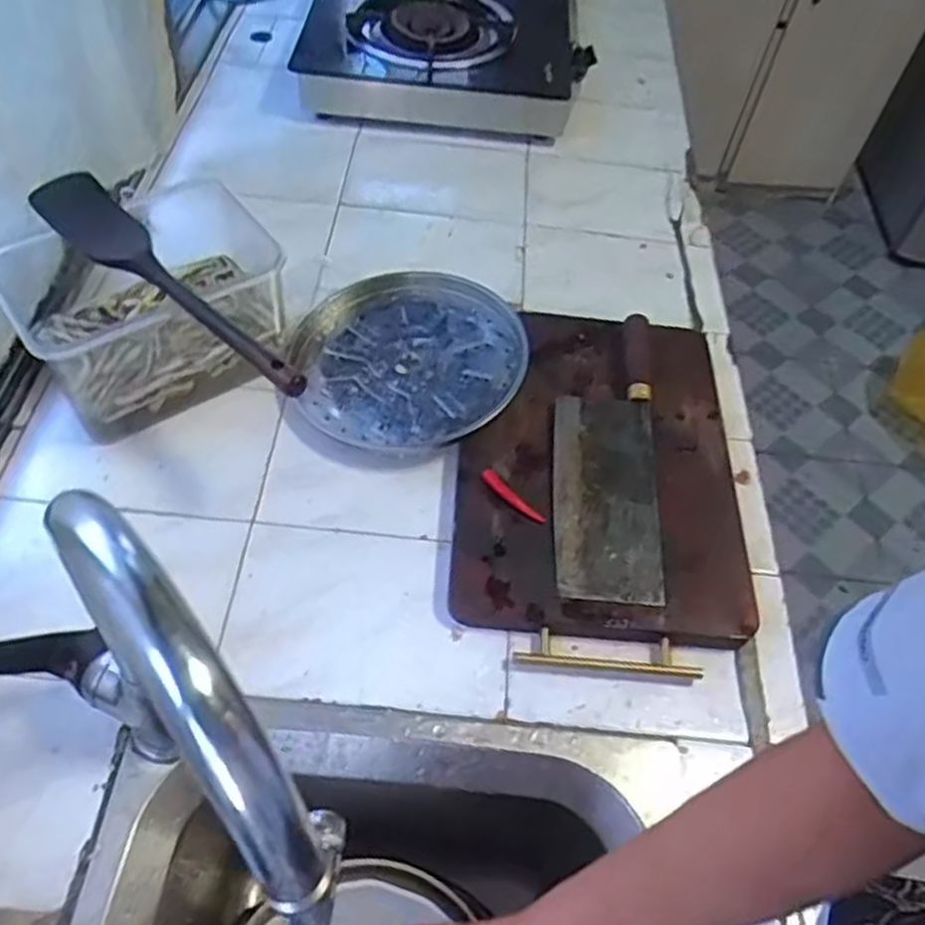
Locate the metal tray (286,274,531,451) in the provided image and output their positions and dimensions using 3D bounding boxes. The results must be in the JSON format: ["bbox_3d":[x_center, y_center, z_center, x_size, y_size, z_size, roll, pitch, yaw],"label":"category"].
[{"bbox_3d":[-0.053,-0.102,0.750,0.218,0.019,0.198,12,54,3],"label":"metal tray"}]

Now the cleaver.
[{"bbox_3d":[0.126,-0.016,0.694,0.089,0.027,0.284,6,54,-1],"label":"cleaver"}]

